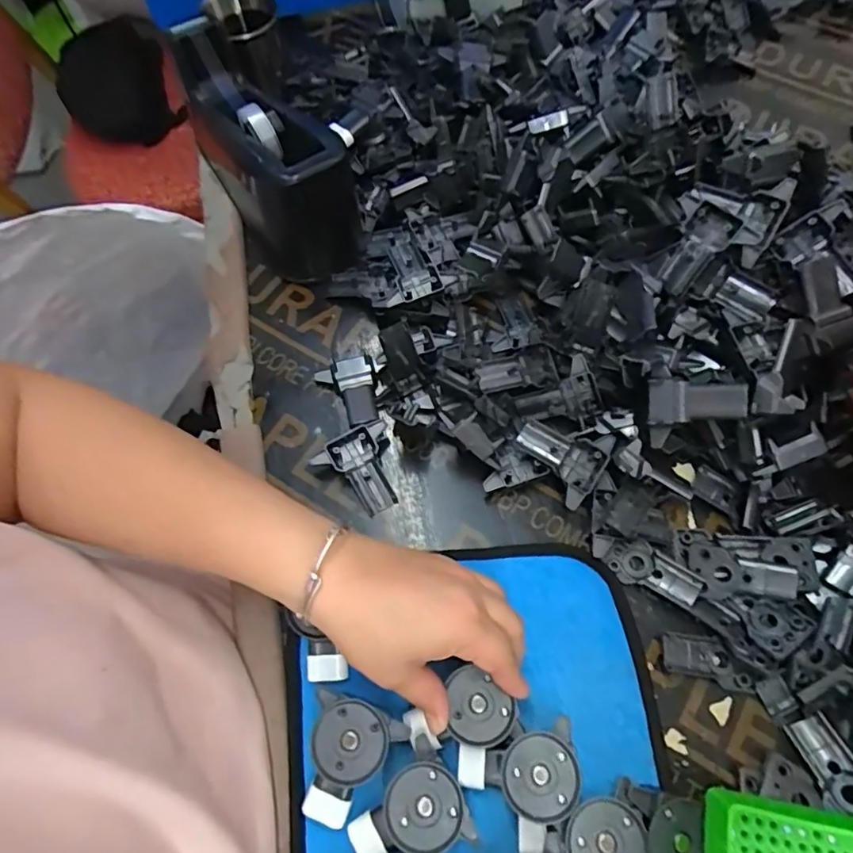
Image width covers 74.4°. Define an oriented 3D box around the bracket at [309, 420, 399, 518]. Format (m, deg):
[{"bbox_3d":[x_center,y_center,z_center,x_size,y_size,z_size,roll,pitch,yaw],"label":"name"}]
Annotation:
[{"bbox_3d":[-0.047,0.033,0.396,0.052,0.022,0.056,-20,68,-6],"label":"bracket"}]

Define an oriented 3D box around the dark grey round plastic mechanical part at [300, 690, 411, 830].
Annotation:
[{"bbox_3d":[-0.042,0.192,0.320,0.051,0.022,0.064,8,68,6],"label":"dark grey round plastic mechanical part"}]

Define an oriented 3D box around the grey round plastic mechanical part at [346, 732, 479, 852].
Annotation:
[{"bbox_3d":[-0.013,0.209,0.309,0.065,0.016,0.051,-20,68,-6],"label":"grey round plastic mechanical part"}]

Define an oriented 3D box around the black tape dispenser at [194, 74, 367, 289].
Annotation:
[{"bbox_3d":[-0.127,-0.215,0.459,0.083,0.098,0.179,-28,69,-9],"label":"black tape dispenser"}]

